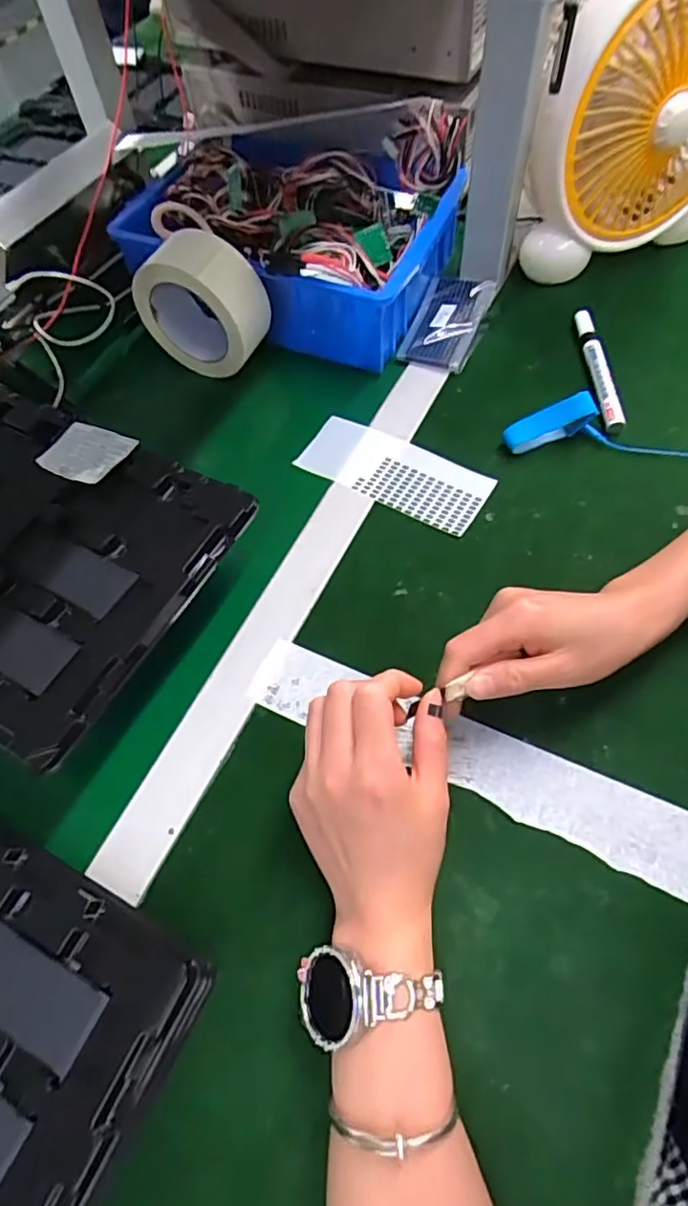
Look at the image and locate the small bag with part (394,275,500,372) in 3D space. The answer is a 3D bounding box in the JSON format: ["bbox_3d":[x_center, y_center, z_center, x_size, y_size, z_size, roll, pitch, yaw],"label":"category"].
[{"bbox_3d":[0.100,-0.271,0.577,0.061,0.011,0.112,21,73,8],"label":"small bag with part"}]

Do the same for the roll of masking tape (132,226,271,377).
[{"bbox_3d":[-0.129,-0.271,0.545,0.110,0.113,0.057,23,65,16],"label":"roll of masking tape"}]

